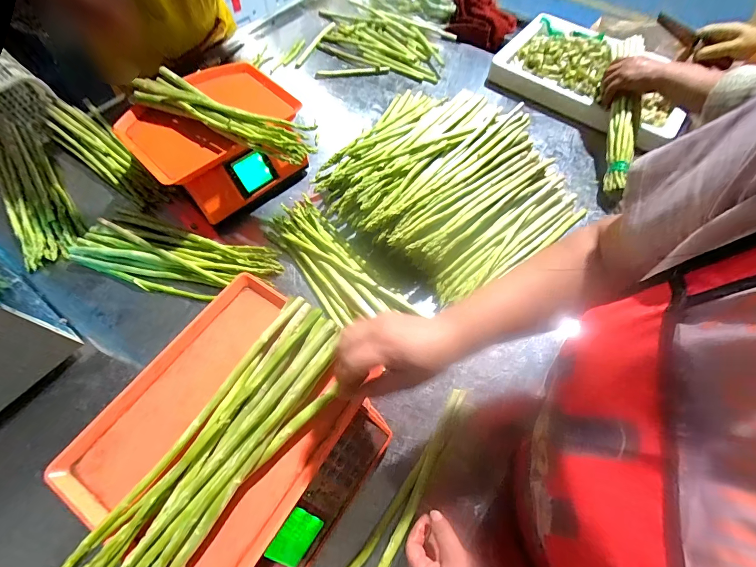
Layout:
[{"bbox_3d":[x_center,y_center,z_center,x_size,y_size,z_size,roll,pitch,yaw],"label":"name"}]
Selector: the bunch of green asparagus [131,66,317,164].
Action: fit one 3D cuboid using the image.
[{"bbox_3d":[-0.269,-0.293,0.607,0.353,0.040,0.076,25,64,11],"label":"bunch of green asparagus"}]

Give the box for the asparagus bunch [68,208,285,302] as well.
[{"bbox_3d":[-0.355,-0.048,0.607,0.346,0.020,0.123,16,63,6],"label":"asparagus bunch"}]

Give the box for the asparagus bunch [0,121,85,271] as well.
[{"bbox_3d":[-0.673,-0.184,0.661,0.101,0.044,0.355,-33,68,-18],"label":"asparagus bunch"}]

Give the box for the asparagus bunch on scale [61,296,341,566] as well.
[{"bbox_3d":[-0.160,0.173,0.358,0.107,0.032,0.347,31,68,14],"label":"asparagus bunch on scale"}]

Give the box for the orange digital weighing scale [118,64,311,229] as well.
[{"bbox_3d":[-0.307,-0.286,0.673,0.284,0.106,0.269,-37,69,-19],"label":"orange digital weighing scale"}]

